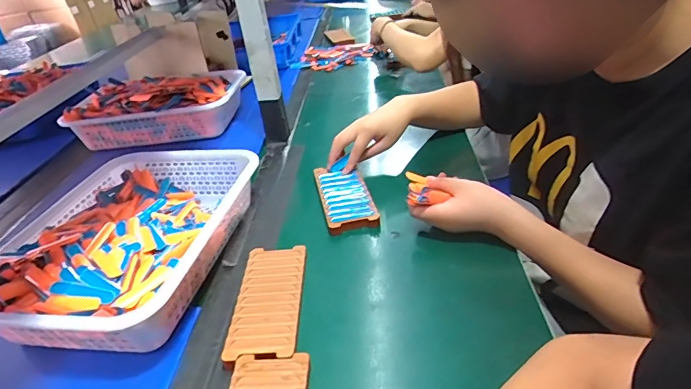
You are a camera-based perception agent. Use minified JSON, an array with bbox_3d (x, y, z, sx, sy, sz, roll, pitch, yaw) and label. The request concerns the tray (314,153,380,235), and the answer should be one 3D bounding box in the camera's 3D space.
[{"bbox_3d":[-0.001,0.003,0.709,0.074,0.022,0.169,-12,33,-5],"label":"tray"}]

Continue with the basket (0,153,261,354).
[{"bbox_3d":[-0.289,0.058,0.606,0.264,0.089,0.350,-1,33,12],"label":"basket"}]

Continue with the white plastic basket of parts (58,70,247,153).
[{"bbox_3d":[-0.412,-0.208,1.033,0.340,0.087,0.266,-7,33,3],"label":"white plastic basket of parts"}]

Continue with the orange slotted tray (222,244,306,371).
[{"bbox_3d":[-0.090,0.124,0.531,0.076,0.015,0.171,-6,33,3],"label":"orange slotted tray"}]

